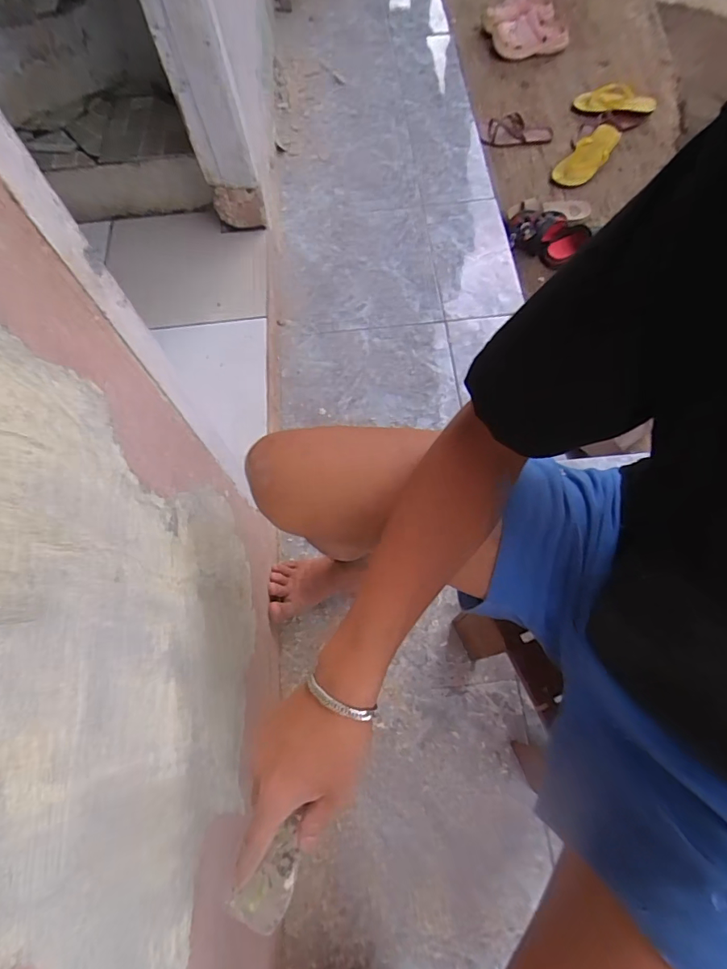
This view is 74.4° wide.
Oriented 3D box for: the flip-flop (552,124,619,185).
[{"bbox_3d":[0.704,-1.033,1.500,0.114,0.053,0.263,34,74,15],"label":"flip-flop"}]

